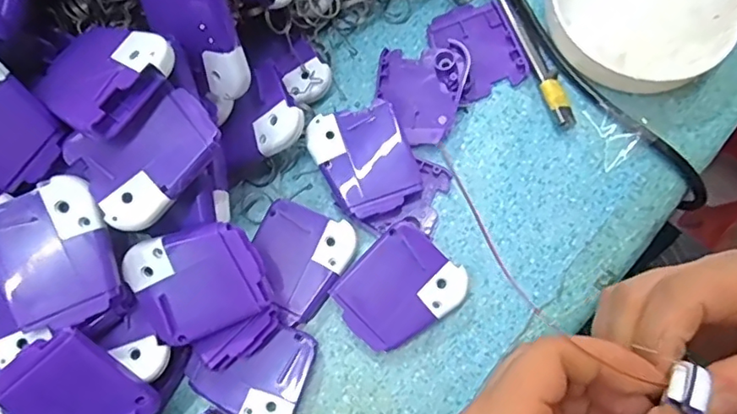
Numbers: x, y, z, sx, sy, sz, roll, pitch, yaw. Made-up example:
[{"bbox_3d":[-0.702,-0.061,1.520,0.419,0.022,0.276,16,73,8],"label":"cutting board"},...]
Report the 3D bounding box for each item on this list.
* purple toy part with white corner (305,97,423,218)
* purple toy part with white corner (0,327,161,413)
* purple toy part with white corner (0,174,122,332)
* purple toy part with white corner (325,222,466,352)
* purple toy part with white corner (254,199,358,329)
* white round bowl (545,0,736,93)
[{"bbox_3d":[-0.002,-0.026,0.306,0.050,0.014,0.060,-23,77,-6],"label":"purple toy part with white corner"},{"bbox_3d":[-0.133,0.087,0.247,0.050,0.009,0.060,-39,108,2],"label":"purple toy part with white corner"},{"bbox_3d":[-0.140,0.022,0.244,0.050,0.006,0.061,-22,93,-6],"label":"purple toy part with white corner"},{"bbox_3d":[0.016,0.044,0.289,0.051,0.020,0.060,44,80,10],"label":"purple toy part with white corner"},{"bbox_3d":[-0.039,0.027,0.296,0.051,0.006,0.058,32,78,7],"label":"purple toy part with white corner"},{"bbox_3d":[0.160,-0.121,0.322,0.106,0.029,0.098,0,76,0],"label":"white round bowl"}]

